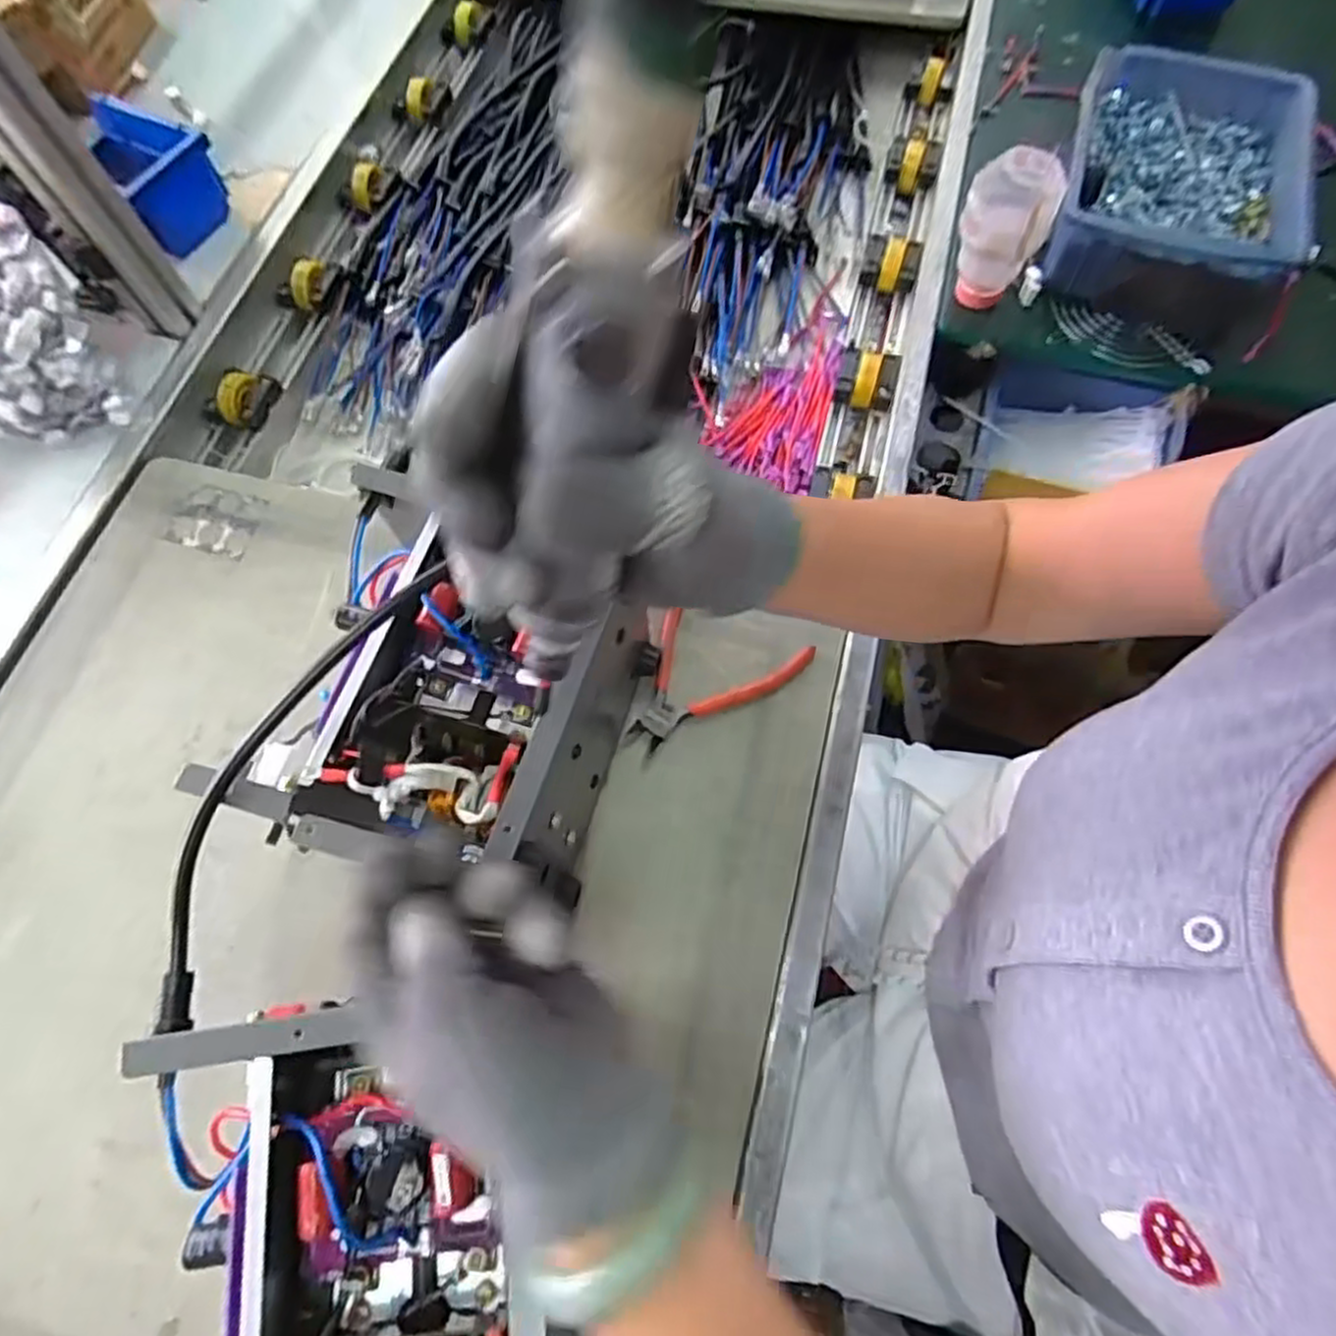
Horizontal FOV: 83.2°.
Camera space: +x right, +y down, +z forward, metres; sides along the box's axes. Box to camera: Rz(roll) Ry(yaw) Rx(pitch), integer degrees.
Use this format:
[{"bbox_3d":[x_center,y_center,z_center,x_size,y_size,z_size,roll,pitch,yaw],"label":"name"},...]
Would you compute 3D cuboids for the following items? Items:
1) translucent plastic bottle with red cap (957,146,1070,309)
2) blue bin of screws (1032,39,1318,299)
[{"bbox_3d":[0.271,-0.349,0.626,0.067,0.119,0.064,22,70,10],"label":"translucent plastic bottle with red cap"},{"bbox_3d":[0.446,-0.416,0.655,0.205,0.088,0.233,16,69,8],"label":"blue bin of screws"}]

